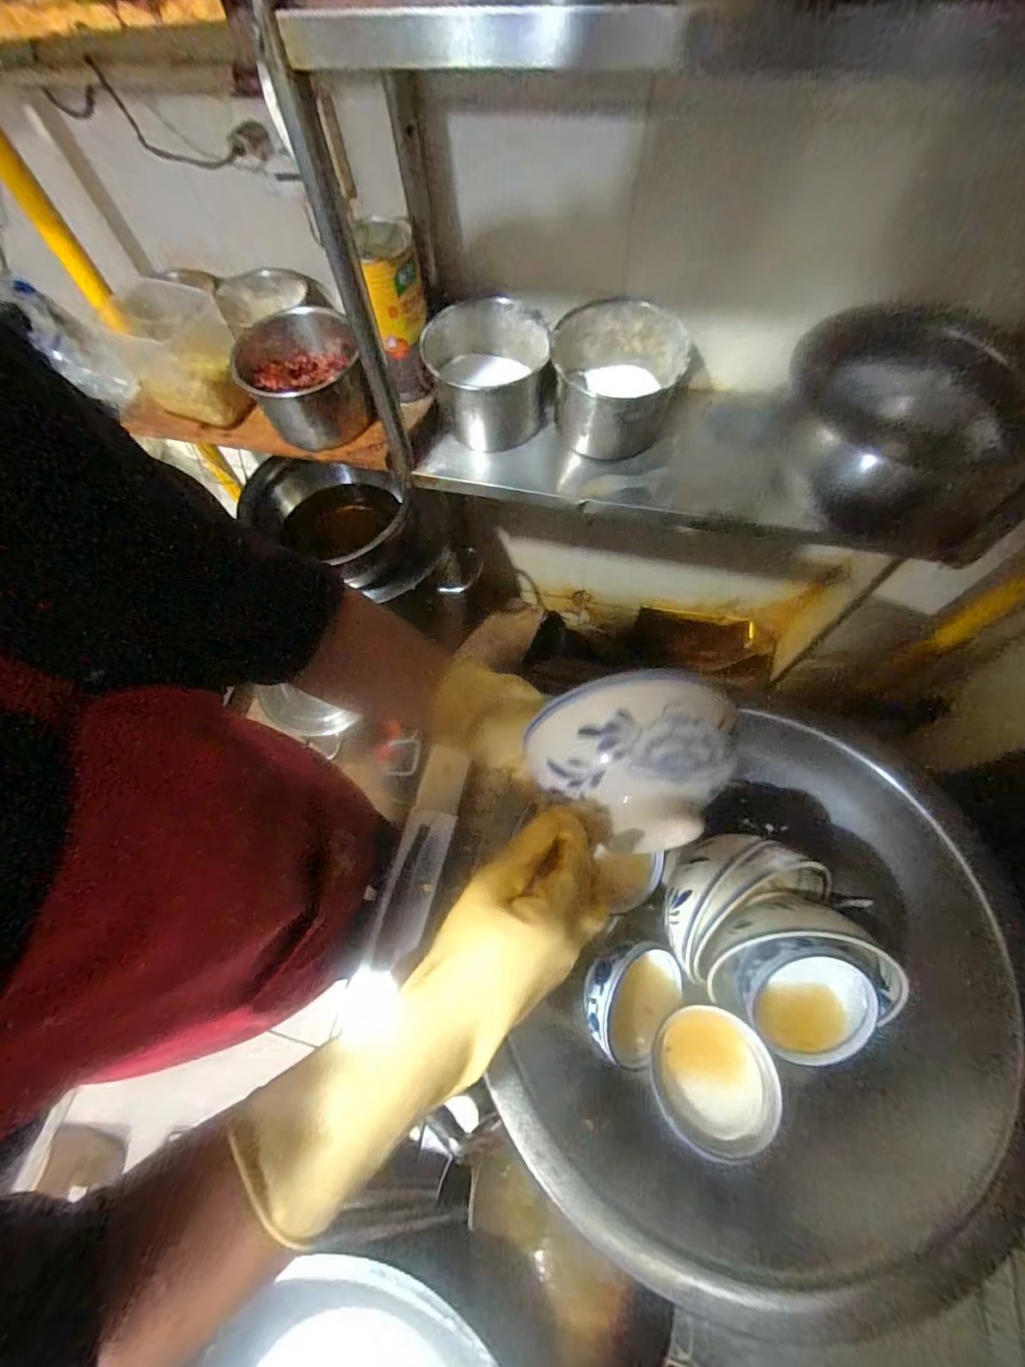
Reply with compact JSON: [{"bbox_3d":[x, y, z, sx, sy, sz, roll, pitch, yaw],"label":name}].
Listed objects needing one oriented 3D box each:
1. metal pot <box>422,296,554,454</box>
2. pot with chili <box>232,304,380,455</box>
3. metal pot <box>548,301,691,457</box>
[{"bbox_3d":[-0.033,-0.441,0.726,0.164,0.129,0.177,-1,65,3],"label":"metal pot"},{"bbox_3d":[-0.296,-0.432,0.709,0.167,0.097,0.172,-18,66,-5],"label":"pot with chili"},{"bbox_3d":[0.141,-0.417,0.704,0.177,0.125,0.170,11,66,8],"label":"metal pot"}]

